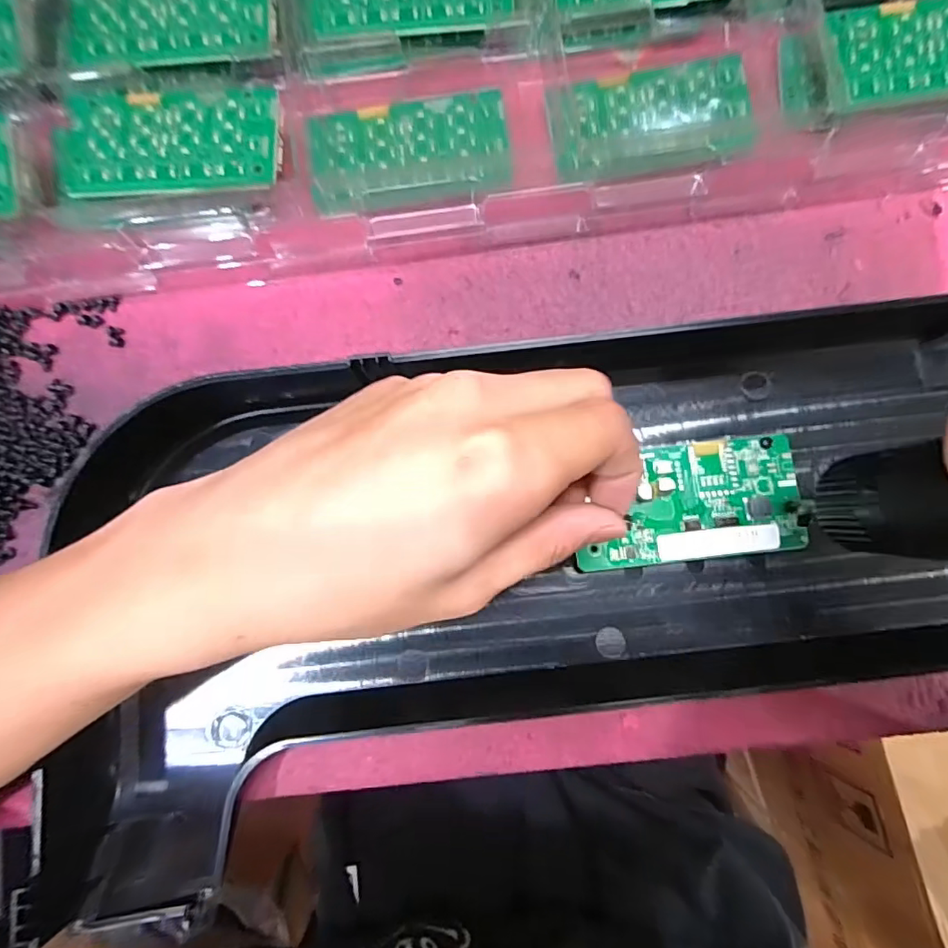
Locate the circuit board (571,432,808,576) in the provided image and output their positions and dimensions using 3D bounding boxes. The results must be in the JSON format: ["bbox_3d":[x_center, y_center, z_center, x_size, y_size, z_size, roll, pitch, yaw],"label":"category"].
[{"bbox_3d":[0.090,0.012,0.227,0.089,0.004,0.048,-6,84,-1],"label":"circuit board"}]

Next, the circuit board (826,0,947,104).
[{"bbox_3d":[0.209,-0.195,0.245,0.090,0.008,0.049,-7,81,-1],"label":"circuit board"}]

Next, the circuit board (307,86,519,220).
[{"bbox_3d":[-0.030,-0.148,0.255,0.091,0.004,0.053,-6,81,0],"label":"circuit board"}]

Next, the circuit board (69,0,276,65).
[{"bbox_3d":[-0.141,-0.214,0.253,0.096,0.005,0.048,0,81,0],"label":"circuit board"}]

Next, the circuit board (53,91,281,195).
[{"bbox_3d":[-0.136,-0.147,0.242,0.098,0.007,0.048,-1,81,0],"label":"circuit board"}]

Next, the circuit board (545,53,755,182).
[{"bbox_3d":[0.083,-0.168,0.258,0.092,0.008,0.047,-9,81,-1],"label":"circuit board"}]

